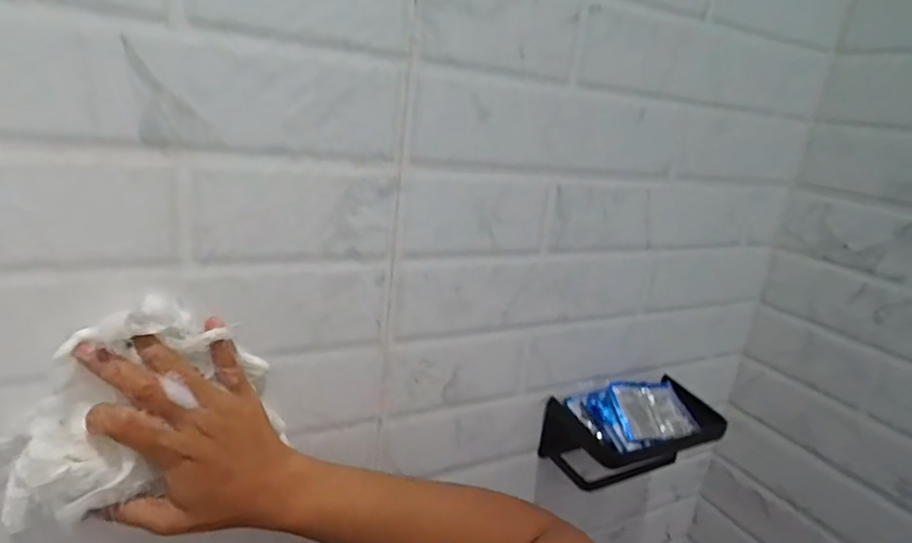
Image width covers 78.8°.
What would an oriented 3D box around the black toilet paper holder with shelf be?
[{"bbox_3d":[0.191,0.175,0.589,0.176,0.078,0.095,-1,19,-25],"label":"black toilet paper holder with shelf"}]

